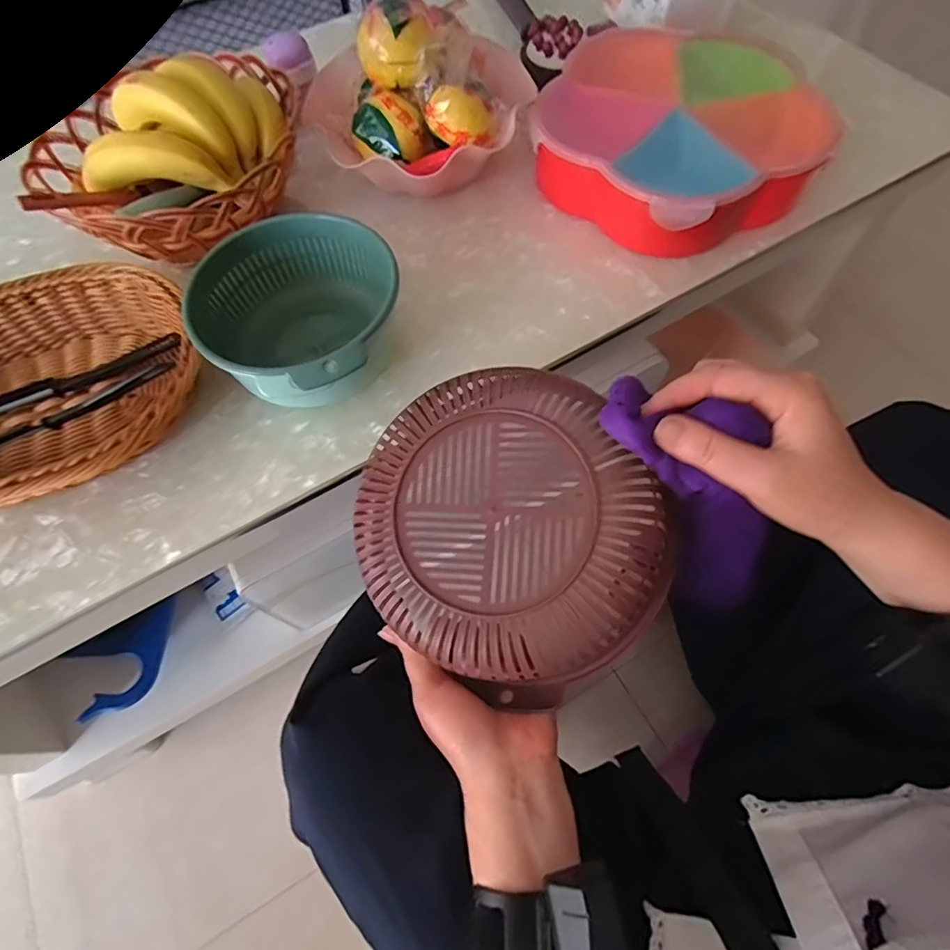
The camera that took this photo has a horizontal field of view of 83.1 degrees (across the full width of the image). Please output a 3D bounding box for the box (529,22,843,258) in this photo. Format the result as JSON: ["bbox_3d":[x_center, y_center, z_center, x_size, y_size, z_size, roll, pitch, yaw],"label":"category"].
[{"bbox_3d":[0.206,-0.345,0.540,0.258,0.068,0.298,23,67,13],"label":"box"}]

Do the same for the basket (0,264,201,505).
[{"bbox_3d":[-0.351,-0.060,0.425,0.258,0.061,0.193,-20,64,-7],"label":"basket"}]

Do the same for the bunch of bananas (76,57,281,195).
[{"bbox_3d":[-0.254,-0.300,0.459,0.155,0.061,0.093,-5,64,1],"label":"bunch of bananas"}]

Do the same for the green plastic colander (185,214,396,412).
[{"bbox_3d":[-0.132,-0.119,0.438,0.156,0.069,0.148,-30,66,-11],"label":"green plastic colander"}]

